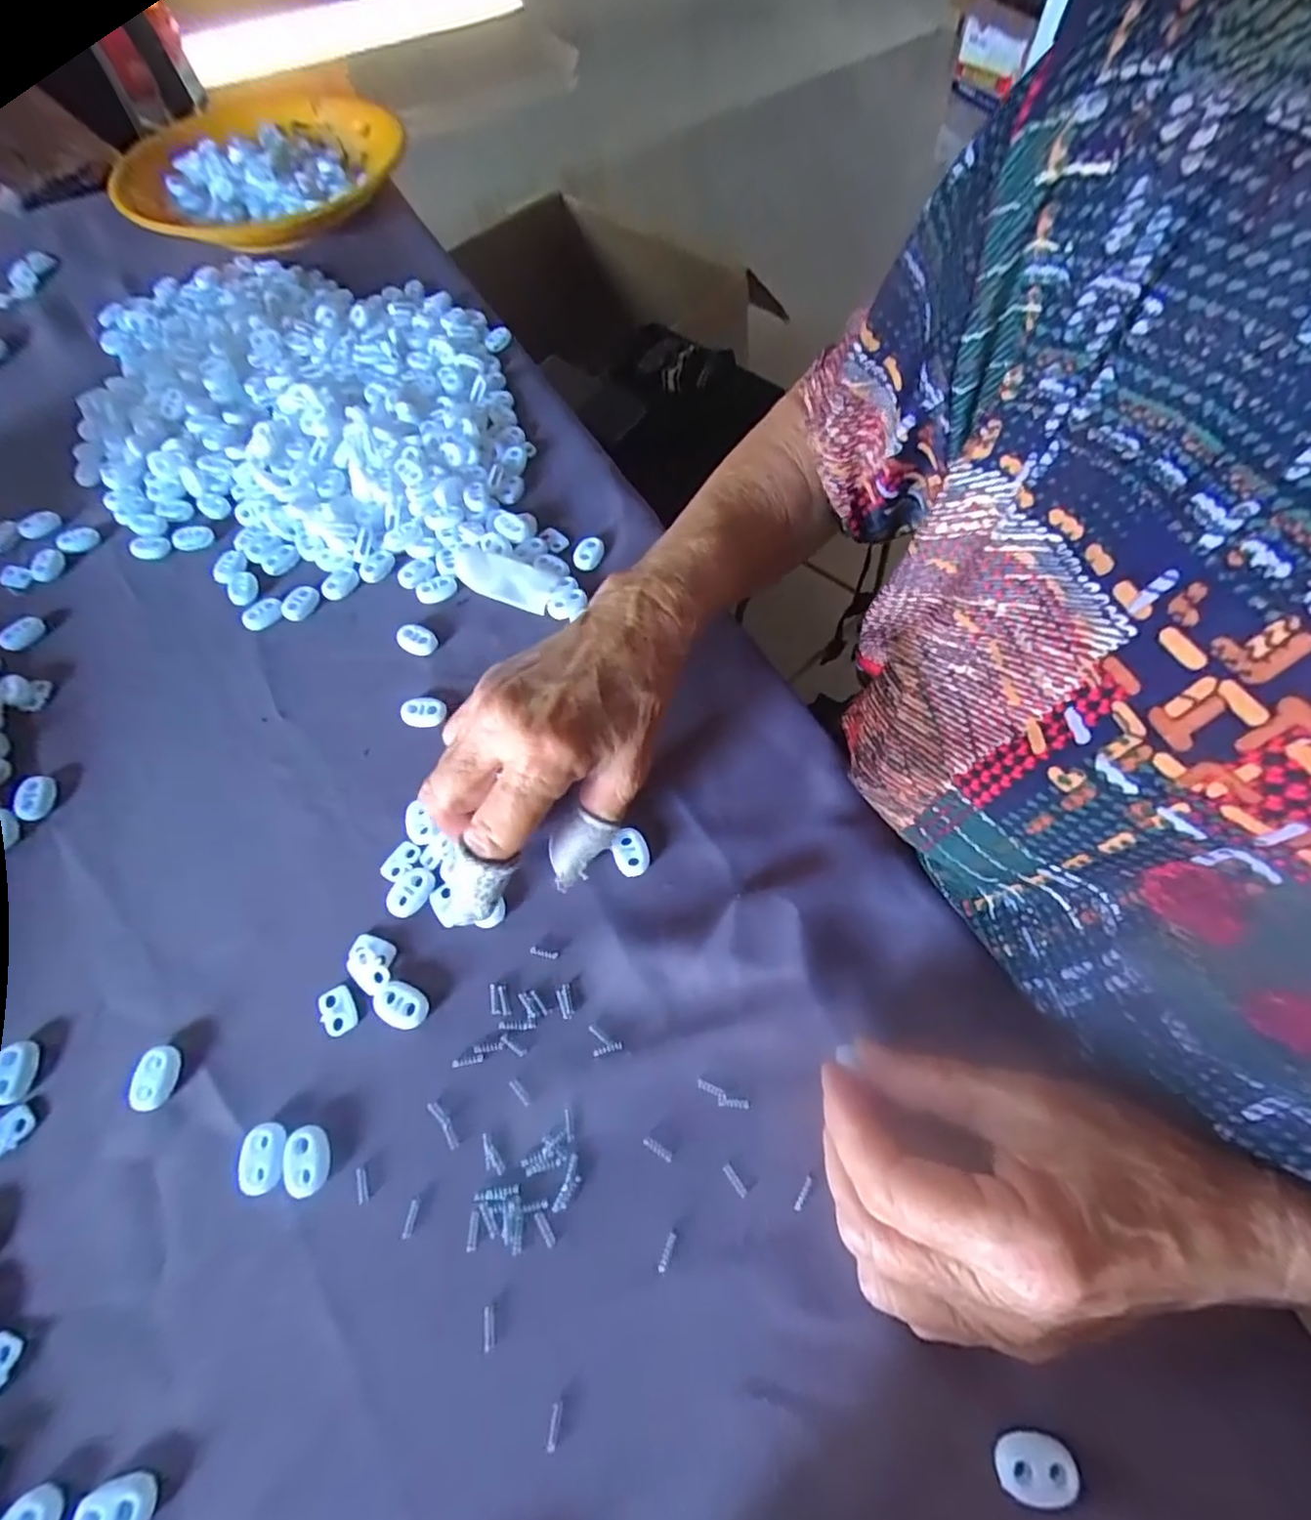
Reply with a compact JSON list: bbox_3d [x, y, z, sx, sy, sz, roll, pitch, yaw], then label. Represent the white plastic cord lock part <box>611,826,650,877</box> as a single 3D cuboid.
[{"bbox_3d":[-0.011,0.041,0.283,0.016,0.004,0.021,-17,63,-6],"label":"white plastic cord lock part"}]

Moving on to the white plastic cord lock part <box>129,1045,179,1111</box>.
[{"bbox_3d":[-0.195,0.124,0.246,0.014,0.006,0.022,4,63,5],"label":"white plastic cord lock part"}]

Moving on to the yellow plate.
[{"bbox_3d":[-0.342,-0.520,0.562,0.217,0.056,0.216,-1,62,1],"label":"yellow plate"}]

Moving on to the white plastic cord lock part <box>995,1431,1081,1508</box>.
[{"bbox_3d":[0.114,0.212,0.188,0.022,0.004,0.015,-2,63,2],"label":"white plastic cord lock part"}]

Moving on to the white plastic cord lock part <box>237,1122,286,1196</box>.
[{"bbox_3d":[-0.145,0.147,0.233,0.015,0.004,0.022,-9,63,-2],"label":"white plastic cord lock part"}]

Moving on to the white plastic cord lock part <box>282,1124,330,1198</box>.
[{"bbox_3d":[-0.129,0.147,0.233,0.015,0.005,0.022,-14,63,-4],"label":"white plastic cord lock part"}]

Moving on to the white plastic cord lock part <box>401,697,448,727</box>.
[{"bbox_3d":[-0.117,-0.024,0.321,0.022,0.005,0.015,3,63,4],"label":"white plastic cord lock part"}]

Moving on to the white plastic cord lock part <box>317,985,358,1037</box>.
[{"bbox_3d":[-0.130,0.102,0.258,0.013,0.004,0.019,-32,66,-13],"label":"white plastic cord lock part"}]

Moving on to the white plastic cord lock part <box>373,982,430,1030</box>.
[{"bbox_3d":[-0.105,0.100,0.258,0.023,0.004,0.016,18,65,12],"label":"white plastic cord lock part"}]

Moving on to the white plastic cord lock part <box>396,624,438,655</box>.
[{"bbox_3d":[-0.130,-0.065,0.341,0.024,0.007,0.015,28,68,16],"label":"white plastic cord lock part"}]

